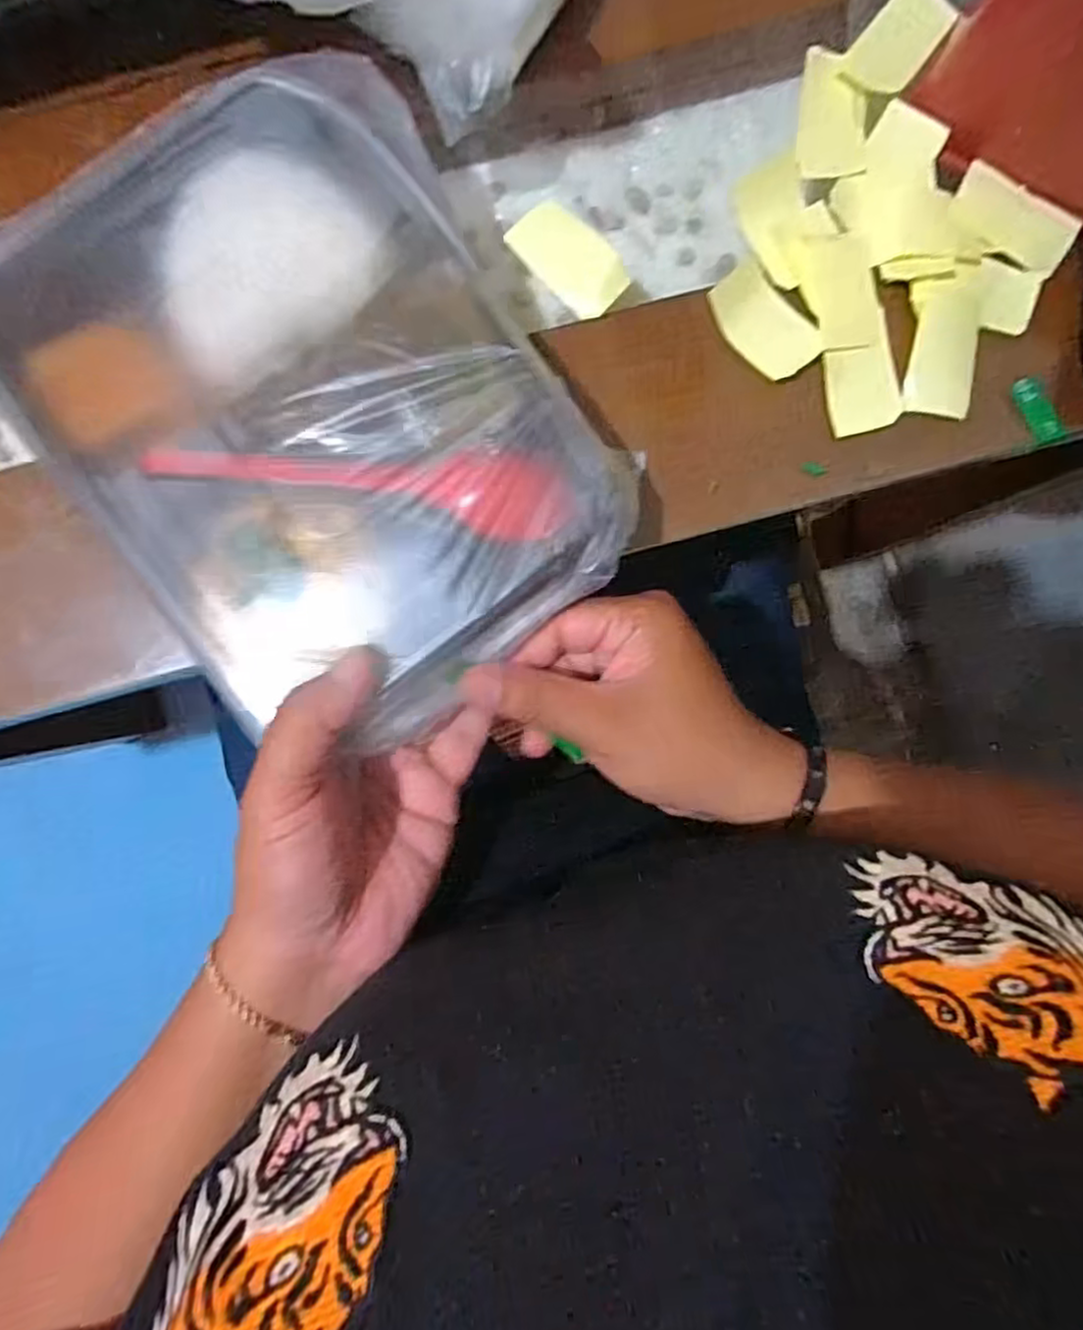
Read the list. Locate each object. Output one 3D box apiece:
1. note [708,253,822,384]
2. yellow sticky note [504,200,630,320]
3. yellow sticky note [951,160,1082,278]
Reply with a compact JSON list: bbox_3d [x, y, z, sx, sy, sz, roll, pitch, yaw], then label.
[{"bbox_3d":[0.098,-0.151,0.308,0.031,0.005,0.052,-39,91,-1],"label":"note"},{"bbox_3d":[0.012,-0.180,0.310,0.052,0.004,0.031,42,90,-1],"label":"yellow sticky note"},{"bbox_3d":[0.205,-0.193,0.305,0.054,0.007,0.028,30,90,-1],"label":"yellow sticky note"}]

